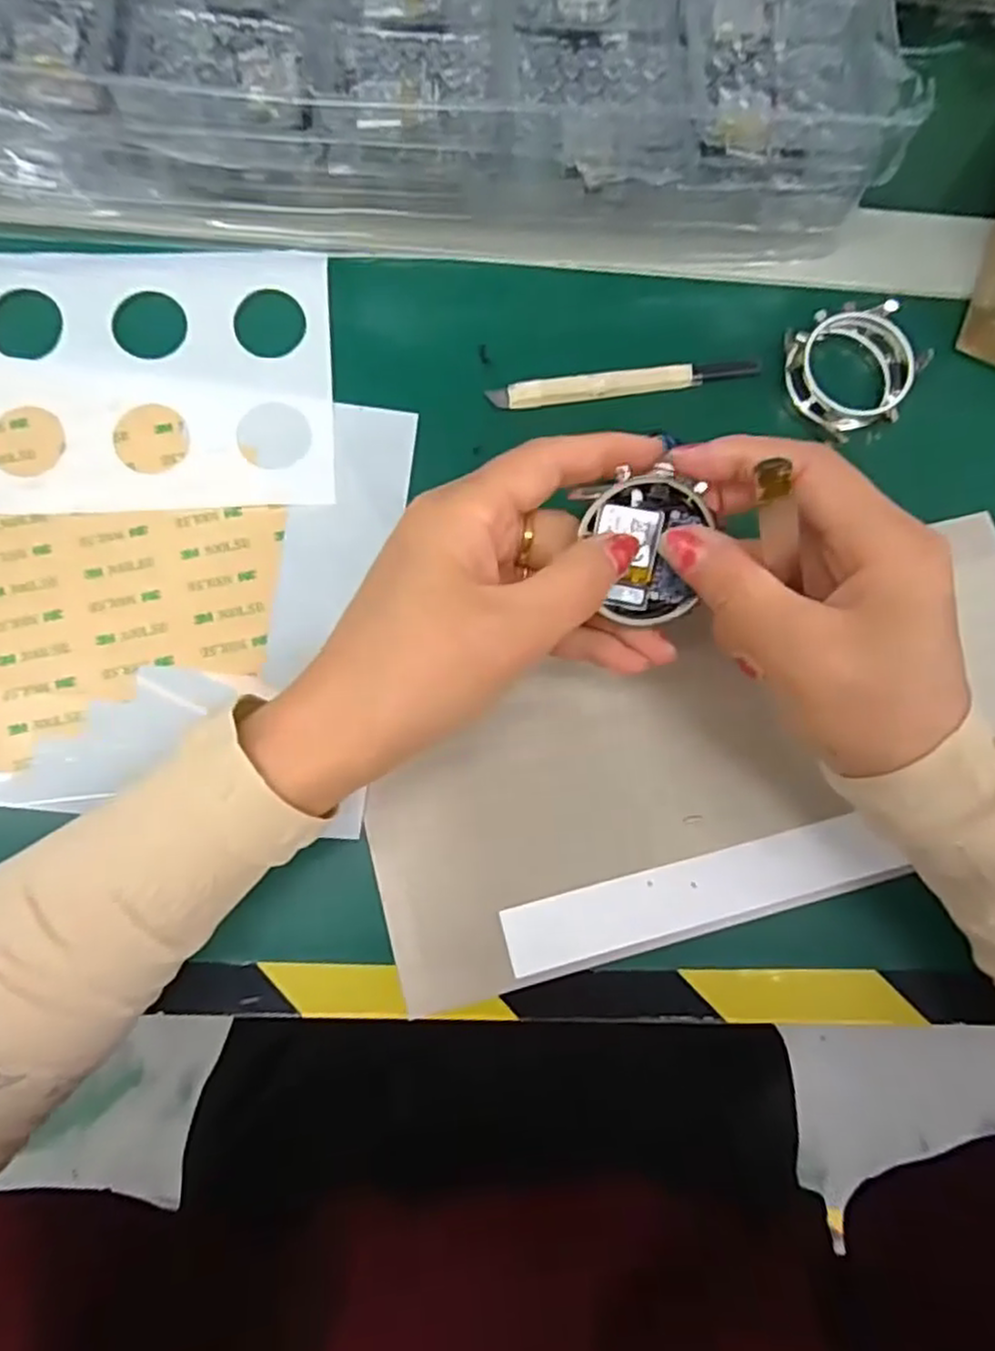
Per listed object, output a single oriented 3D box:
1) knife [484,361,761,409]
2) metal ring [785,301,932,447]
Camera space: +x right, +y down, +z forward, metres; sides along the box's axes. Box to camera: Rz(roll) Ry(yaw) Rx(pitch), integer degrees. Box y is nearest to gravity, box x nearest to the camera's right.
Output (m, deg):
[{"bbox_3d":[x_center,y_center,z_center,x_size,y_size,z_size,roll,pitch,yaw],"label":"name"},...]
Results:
[{"bbox_3d":[0.052,-0.120,0.299,0.109,0.004,0.010,-8,102,-3],"label":"knife"},{"bbox_3d":[0.146,-0.126,0.301,0.052,0.016,0.050,0,89,3],"label":"metal ring"}]

